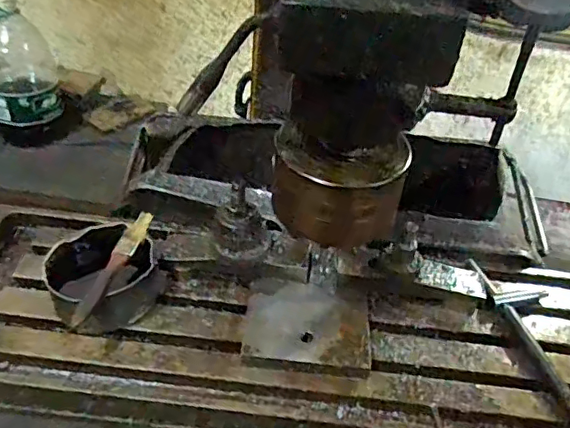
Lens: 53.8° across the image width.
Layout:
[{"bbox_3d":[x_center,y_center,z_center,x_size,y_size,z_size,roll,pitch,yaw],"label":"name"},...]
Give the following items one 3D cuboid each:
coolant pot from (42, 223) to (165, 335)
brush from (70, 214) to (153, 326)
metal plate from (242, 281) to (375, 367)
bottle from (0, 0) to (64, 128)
[{"bbox_3d":[-0.187,0.069,0.579,0.105,0.056,0.106,4,42,-4],"label":"coolant pot"},{"bbox_3d":[-0.172,0.051,0.563,0.020,0.023,0.143,17,42,11],"label":"brush"},{"bbox_3d":[0.025,0.111,0.578,0.127,0.012,0.096,6,41,-1],"label":"metal plate"},{"bbox_3d":[-0.674,-0.397,1.411,0.175,0.287,0.199,-14,46,-22],"label":"bottle"}]

